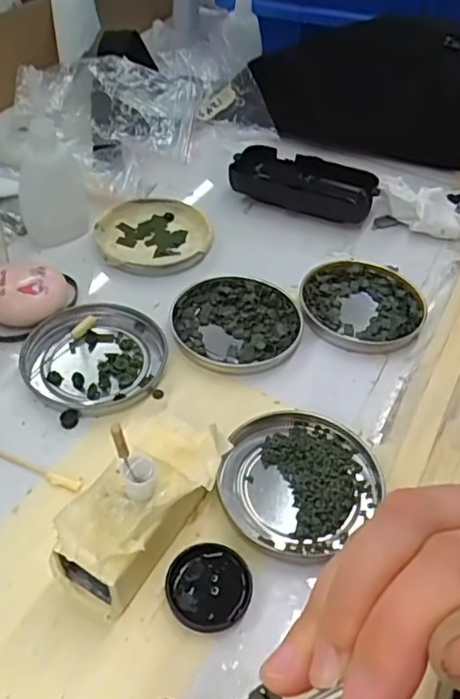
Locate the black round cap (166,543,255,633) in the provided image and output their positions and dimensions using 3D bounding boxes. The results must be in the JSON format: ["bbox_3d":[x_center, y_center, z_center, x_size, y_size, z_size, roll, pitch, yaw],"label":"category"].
[{"bbox_3d":[-0.009,0.100,0.257,0.035,0.009,0.034,3,46,-3],"label":"black round cap"}]

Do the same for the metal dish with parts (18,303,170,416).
[{"bbox_3d":[-0.077,0.003,0.344,0.074,0.009,0.078,3,46,-3],"label":"metal dish with parts"}]

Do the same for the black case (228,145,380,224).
[{"bbox_3d":[0.057,-0.129,0.472,0.109,0.025,0.046,16,47,10],"label":"black case"}]

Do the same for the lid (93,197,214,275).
[{"bbox_3d":[-0.053,-0.082,0.428,0.077,0.014,0.077,3,46,-3],"label":"lid"}]

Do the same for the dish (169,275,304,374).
[{"bbox_3d":[0.003,-0.017,0.369,0.077,0.008,0.076,3,46,-3],"label":"dish"}]

